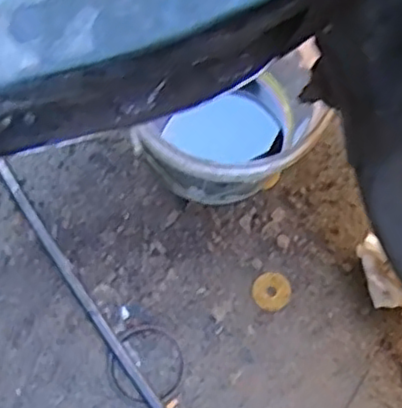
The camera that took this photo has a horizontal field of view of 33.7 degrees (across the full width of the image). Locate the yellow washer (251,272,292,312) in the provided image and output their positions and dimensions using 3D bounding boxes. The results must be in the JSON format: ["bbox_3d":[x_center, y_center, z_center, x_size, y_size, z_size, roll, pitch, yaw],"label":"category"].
[{"bbox_3d":[0.107,0.133,1.009,0.055,0.005,0.059,0,80,0],"label":"yellow washer"}]

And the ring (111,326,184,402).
[{"bbox_3d":[-0.078,0.236,0.972,0.108,0.008,0.113,1,77,-5],"label":"ring"}]

